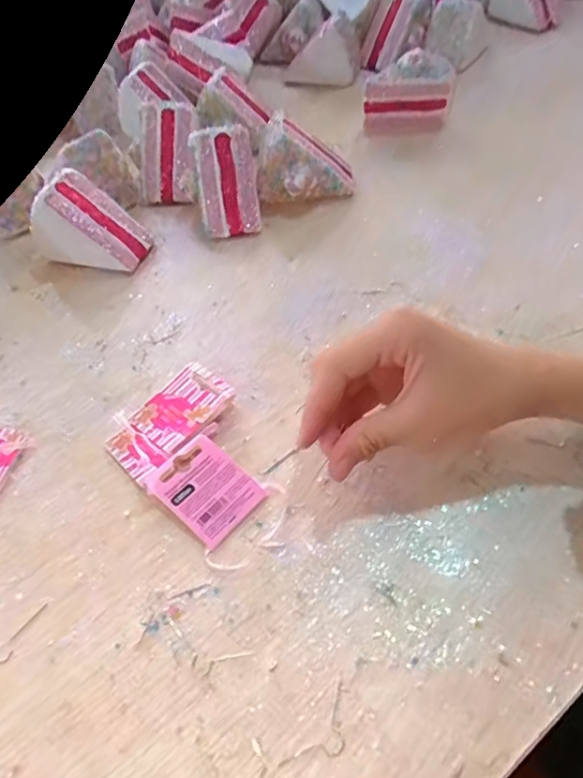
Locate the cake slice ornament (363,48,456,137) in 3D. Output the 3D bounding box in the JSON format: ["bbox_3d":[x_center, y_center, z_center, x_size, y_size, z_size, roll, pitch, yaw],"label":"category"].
[{"bbox_3d":[0.116,-0.294,0.536,0.088,0.063,0.037,-6,50,-1],"label":"cake slice ornament"}]

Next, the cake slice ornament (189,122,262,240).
[{"bbox_3d":[-0.055,-0.174,0.454,0.049,0.068,0.064,-8,50,-3],"label":"cake slice ornament"}]

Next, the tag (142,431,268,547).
[{"bbox_3d":[-0.049,0.057,0.308,0.059,0.004,0.046,38,63,21],"label":"tag"}]

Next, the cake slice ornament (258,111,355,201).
[{"bbox_3d":[0.014,-0.200,0.471,0.085,0.066,0.058,-2,50,3],"label":"cake slice ornament"}]

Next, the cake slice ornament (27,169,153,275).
[{"bbox_3d":[-0.161,-0.136,0.436,0.074,0.063,0.056,7,51,10],"label":"cake slice ornament"}]

